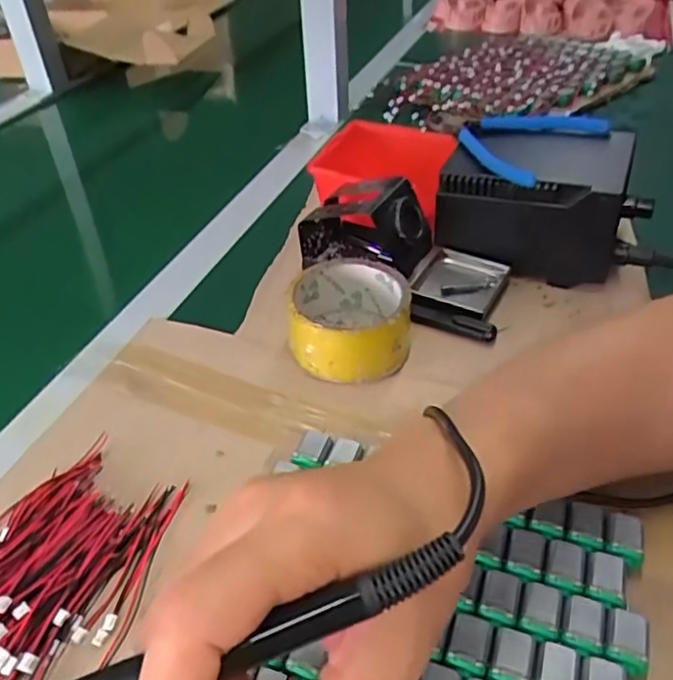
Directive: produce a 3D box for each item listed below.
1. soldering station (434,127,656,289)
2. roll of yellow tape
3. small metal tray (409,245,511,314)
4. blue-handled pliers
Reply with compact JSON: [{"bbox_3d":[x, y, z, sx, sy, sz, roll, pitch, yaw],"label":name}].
[{"bbox_3d":[0.173,-0.119,0.527,0.152,0.085,0.115,17,45,22],"label":"soldering station"},{"bbox_3d":[0.010,-0.016,0.451,0.082,0.046,0.082,-2,41,1],"label":"roll of yellow tape"},{"bbox_3d":[0.096,-0.047,0.507,0.068,0.015,0.069,15,44,20],"label":"small metal tray"},{"bbox_3d":[0.142,-0.178,0.538,0.128,0.018,0.145,30,51,28],"label":"blue-handled pliers"}]

